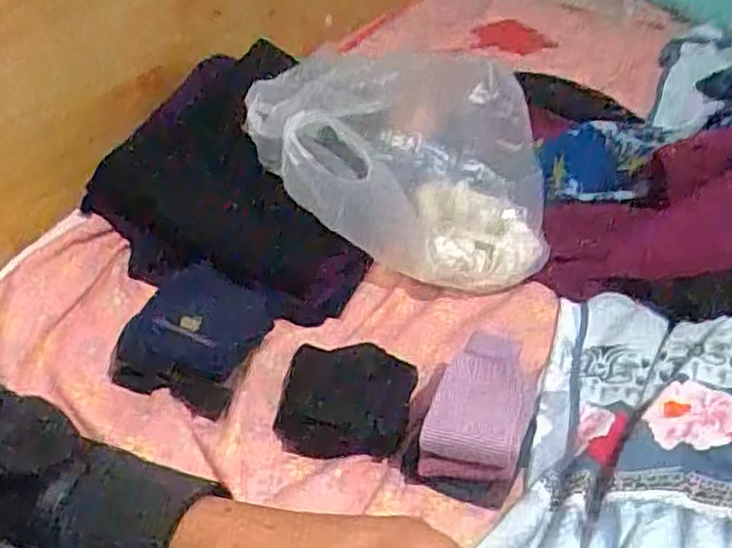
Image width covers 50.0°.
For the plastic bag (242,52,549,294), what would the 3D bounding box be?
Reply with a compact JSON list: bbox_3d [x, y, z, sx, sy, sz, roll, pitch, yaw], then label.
[{"bbox_3d":[0.038,-0.123,0.904,0.324,0.249,0.224,-5,36,-13],"label":"plastic bag"}]

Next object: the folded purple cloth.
[{"bbox_3d":[0.096,0.121,0.670,0.078,0.074,0.128,14,36,14],"label":"folded purple cloth"}]

